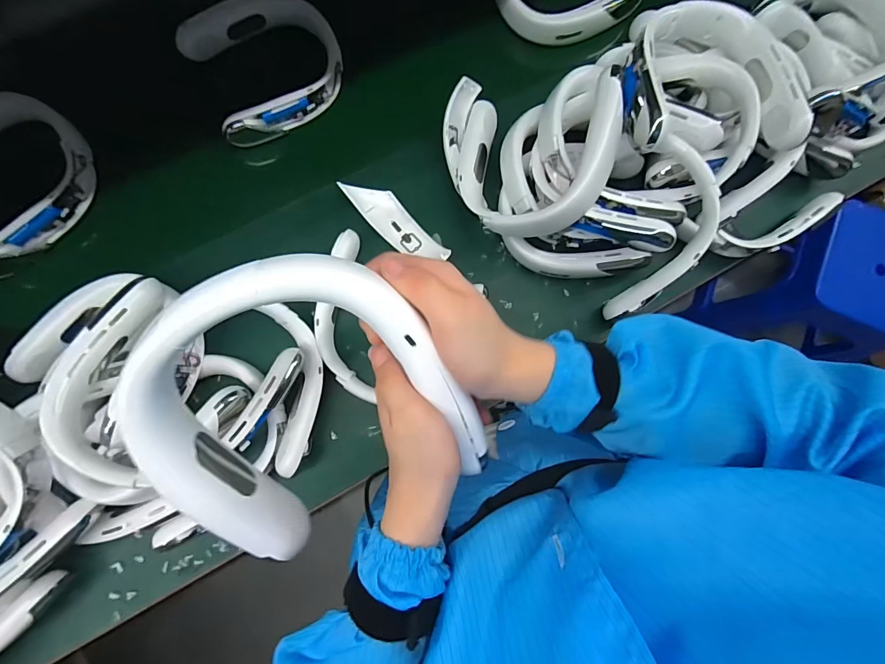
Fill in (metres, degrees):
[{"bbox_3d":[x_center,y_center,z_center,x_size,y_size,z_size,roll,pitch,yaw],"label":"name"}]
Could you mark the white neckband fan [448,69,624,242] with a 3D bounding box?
[{"bbox_3d":[0.104,-0.224,0.535,0.233,0.062,0.190,17,98,35],"label":"white neckband fan"}]

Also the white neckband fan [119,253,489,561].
[{"bbox_3d":[-0.085,0.051,0.257,0.180,0.037,0.191,-29,120,3],"label":"white neckband fan"}]

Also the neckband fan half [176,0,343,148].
[{"bbox_3d":[-0.249,-0.385,0.590,0.193,0.049,0.173,-29,86,-7],"label":"neckband fan half"}]

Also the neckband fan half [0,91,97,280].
[{"bbox_3d":[-0.581,-0.211,0.546,0.189,0.060,0.207,44,83,2],"label":"neckband fan half"}]

